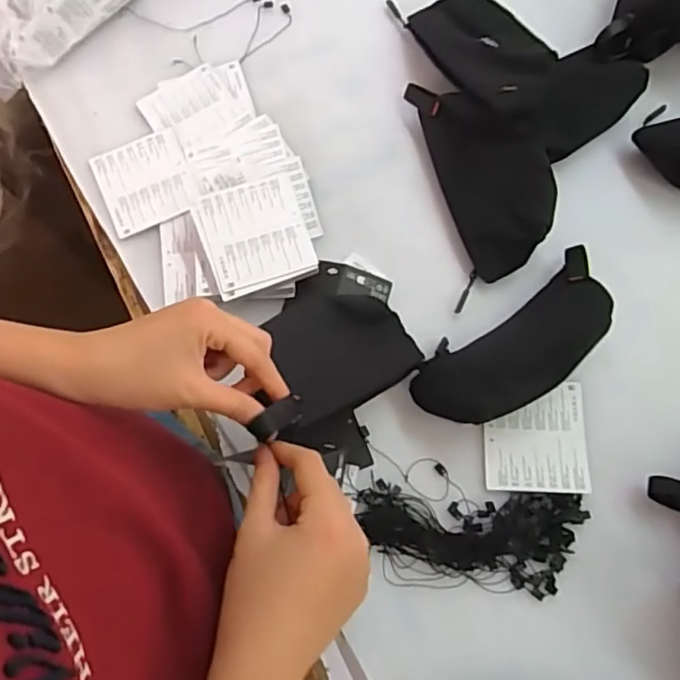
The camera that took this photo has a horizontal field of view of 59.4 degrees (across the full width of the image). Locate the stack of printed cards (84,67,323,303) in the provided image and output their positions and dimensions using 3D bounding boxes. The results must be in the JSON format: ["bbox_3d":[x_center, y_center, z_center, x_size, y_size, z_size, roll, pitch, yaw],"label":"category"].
[{"bbox_3d":[-0.129,-0.151,0.578,0.180,0.035,0.267,-30,76,-9],"label":"stack of printed cards"}]

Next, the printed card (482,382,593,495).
[{"bbox_3d":[0.175,0.087,0.532,0.091,0.007,0.096,1,73,0],"label":"printed card"}]

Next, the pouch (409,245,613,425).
[{"bbox_3d":[0.160,0.004,0.526,0.208,0.057,0.093,-31,76,-9],"label":"pouch"}]

